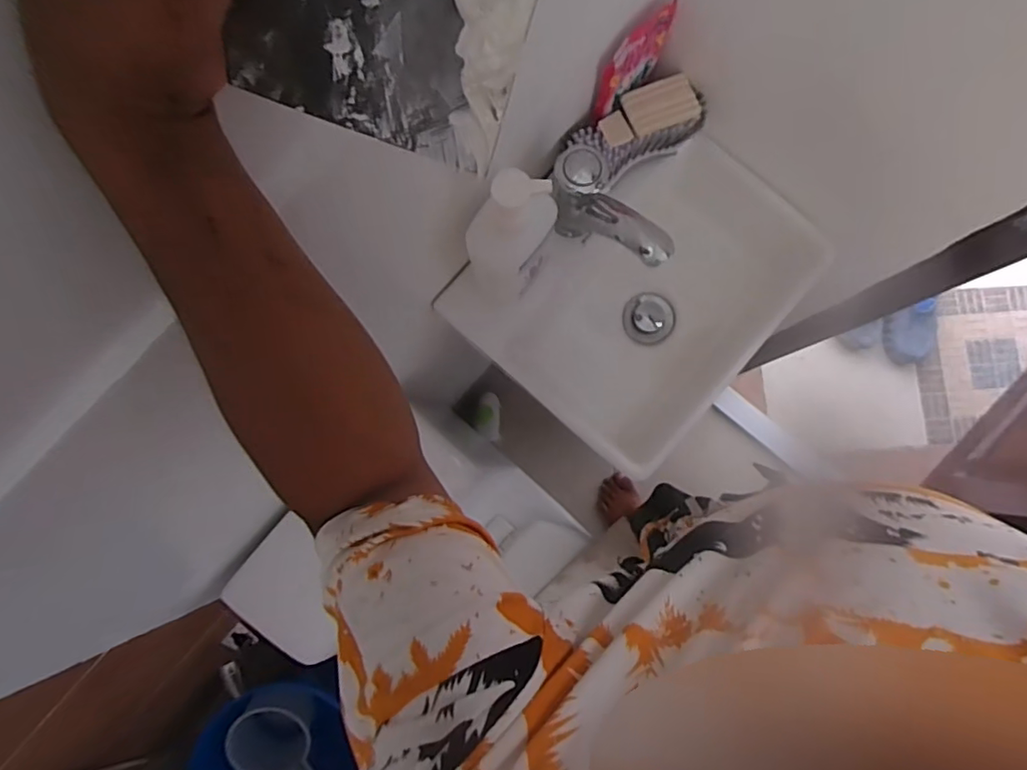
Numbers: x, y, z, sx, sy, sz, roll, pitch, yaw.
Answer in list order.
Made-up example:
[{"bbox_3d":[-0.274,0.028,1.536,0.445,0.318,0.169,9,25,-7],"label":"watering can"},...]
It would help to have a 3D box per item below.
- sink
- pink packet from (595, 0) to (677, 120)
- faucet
[{"bbox_3d":[0.145,-0.112,0.651,0.291,0.146,0.359,42,90,8],"label":"sink"},{"bbox_3d":[0.120,-0.321,0.561,0.014,0.079,0.097,44,90,8],"label":"pink packet"},{"bbox_3d":[0.095,-0.160,0.566,0.056,0.110,0.132,-42,82,1],"label":"faucet"}]

